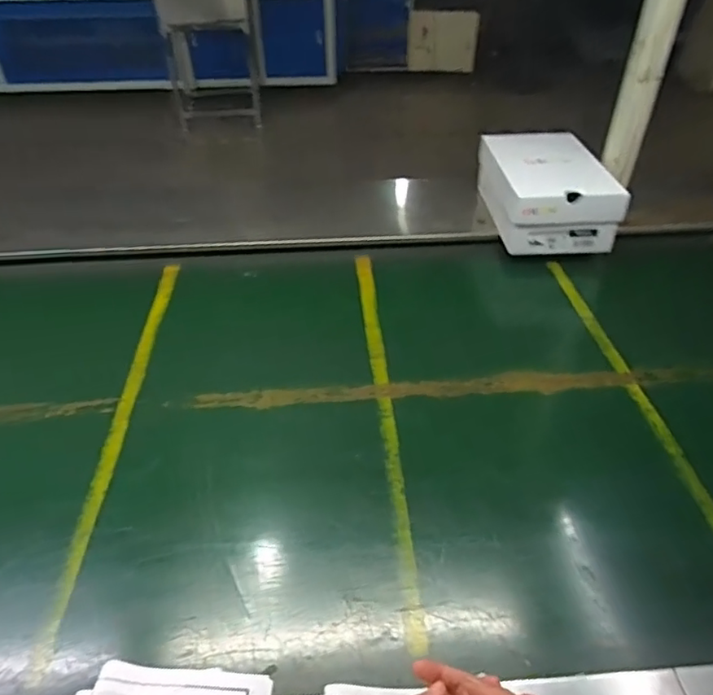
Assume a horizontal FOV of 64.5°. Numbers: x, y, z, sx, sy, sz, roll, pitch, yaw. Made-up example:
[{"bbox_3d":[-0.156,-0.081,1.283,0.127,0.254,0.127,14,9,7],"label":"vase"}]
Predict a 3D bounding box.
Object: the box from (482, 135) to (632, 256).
[{"bbox_3d":[0.356,-0.303,1.078,0.189,0.124,0.278,-2,41,-2],"label":"box"}]

